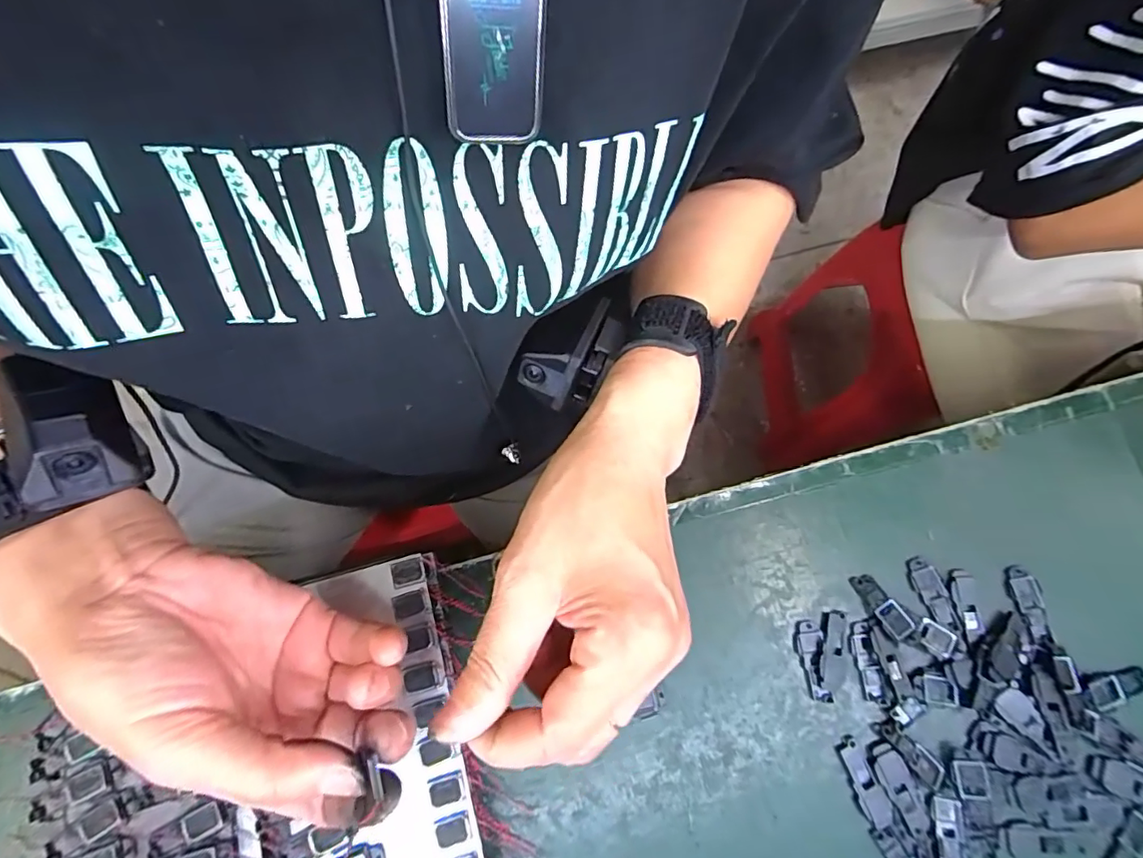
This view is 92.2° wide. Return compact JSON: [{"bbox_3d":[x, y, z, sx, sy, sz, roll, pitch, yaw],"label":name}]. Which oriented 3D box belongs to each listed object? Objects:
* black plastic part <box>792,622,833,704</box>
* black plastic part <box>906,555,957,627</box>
[{"bbox_3d":[0.128,0.124,0.293,0.015,0.004,0.040,-3,75,-1],"label":"black plastic part"},{"bbox_3d":[0.198,0.089,0.302,0.014,0.004,0.038,-18,76,-5],"label":"black plastic part"}]

